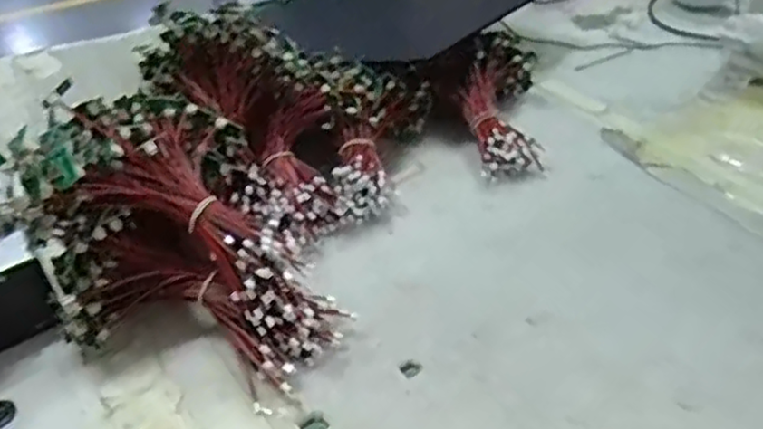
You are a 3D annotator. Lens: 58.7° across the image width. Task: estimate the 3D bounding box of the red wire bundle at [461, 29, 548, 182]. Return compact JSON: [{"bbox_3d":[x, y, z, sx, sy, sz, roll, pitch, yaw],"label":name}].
[{"bbox_3d":[0.140,-0.137,0.816,0.097,0.056,0.237,3,55,2],"label":"red wire bundle"}]

